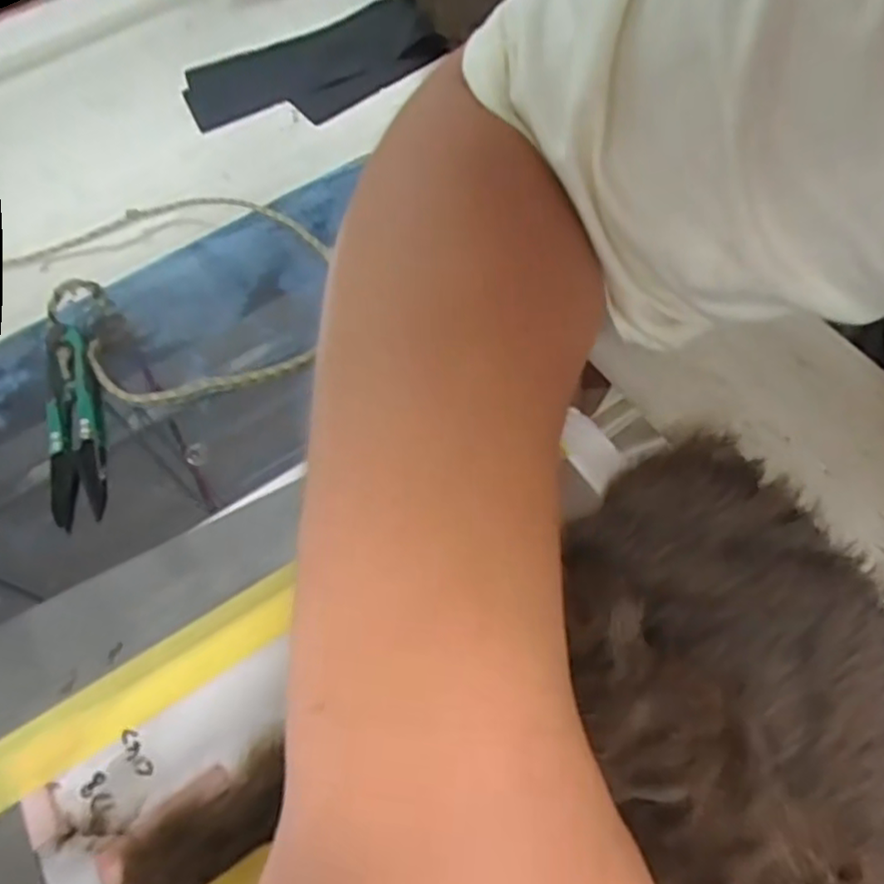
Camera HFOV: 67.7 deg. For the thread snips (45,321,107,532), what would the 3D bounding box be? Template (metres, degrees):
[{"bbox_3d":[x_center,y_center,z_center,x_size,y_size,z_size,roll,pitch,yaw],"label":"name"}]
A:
[{"bbox_3d":[-0.171,-0.012,0.306,0.023,0.009,0.104,-18,62,-3],"label":"thread snips"}]

